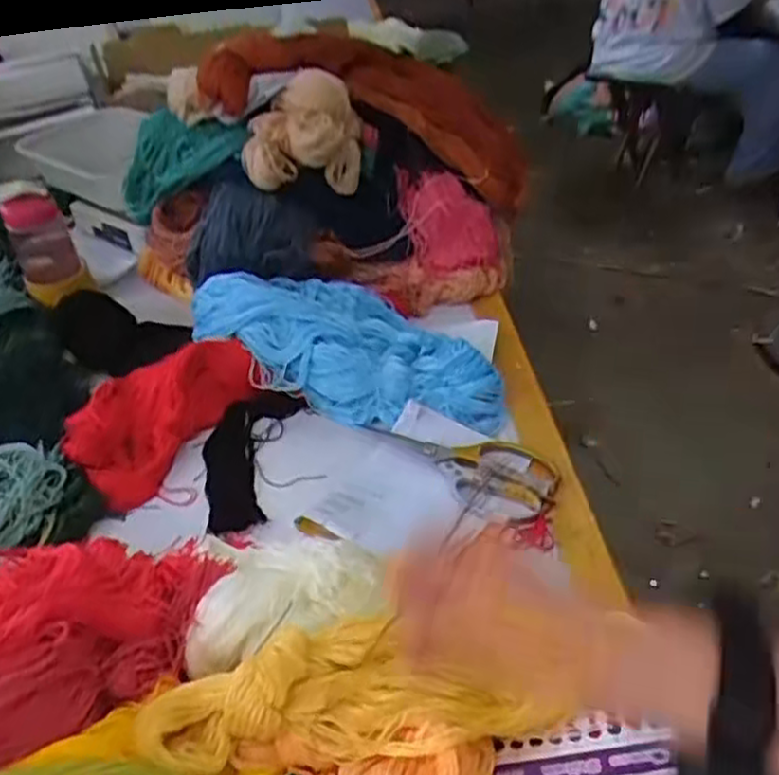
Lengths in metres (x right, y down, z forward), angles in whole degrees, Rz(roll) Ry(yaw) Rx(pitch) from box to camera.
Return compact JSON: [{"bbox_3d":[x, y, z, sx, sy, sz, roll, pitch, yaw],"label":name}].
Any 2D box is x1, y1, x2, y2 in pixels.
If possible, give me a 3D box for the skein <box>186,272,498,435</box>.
[{"bbox_3d":[-0.045,-0.061,0.872,0.376,0.086,0.179,15,43,23],"label":"skein"}]

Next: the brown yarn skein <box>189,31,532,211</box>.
[{"bbox_3d":[-0.010,-0.409,1.092,0.515,0.139,0.197,9,32,-27],"label":"brown yarn skein"}]

